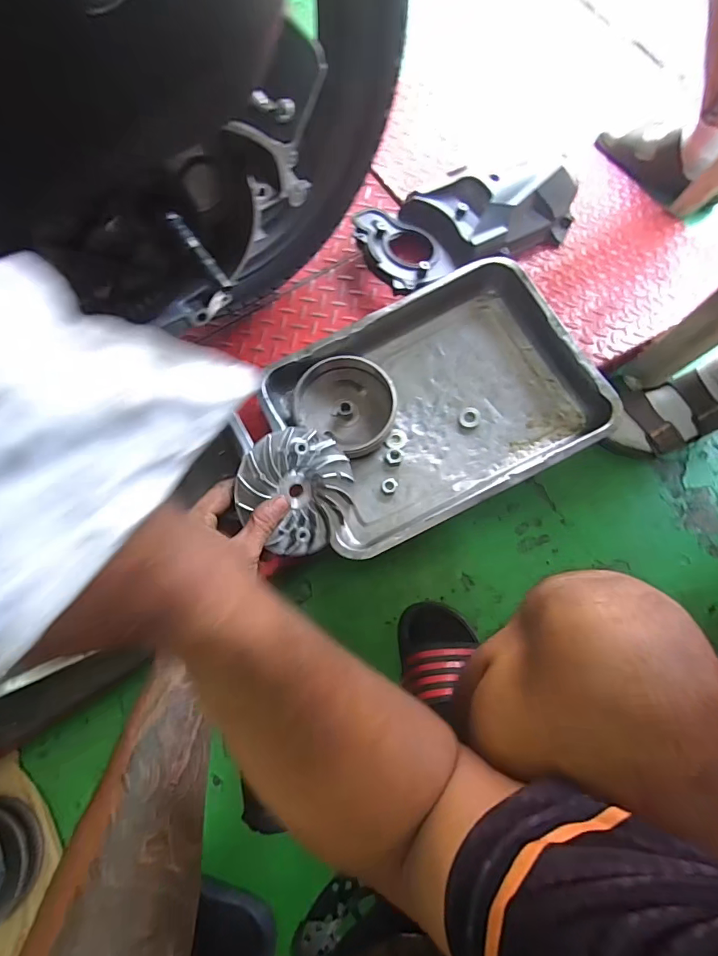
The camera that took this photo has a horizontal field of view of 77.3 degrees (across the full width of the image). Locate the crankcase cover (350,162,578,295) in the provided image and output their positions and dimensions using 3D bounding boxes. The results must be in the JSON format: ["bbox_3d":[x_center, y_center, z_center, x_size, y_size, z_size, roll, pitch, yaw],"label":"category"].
[{"bbox_3d":[0.183,-0.388,0.687,0.379,0.086,0.155,-26,74,-7],"label":"crankcase cover"}]

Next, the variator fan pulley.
[{"bbox_3d":[-0.056,0.009,0.410,0.107,0.015,0.109,-1,92,-30],"label":"variator fan pulley"}]

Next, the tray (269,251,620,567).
[{"bbox_3d":[0.091,-0.096,0.582,0.379,0.067,0.290,-27,75,-7],"label":"tray"}]

